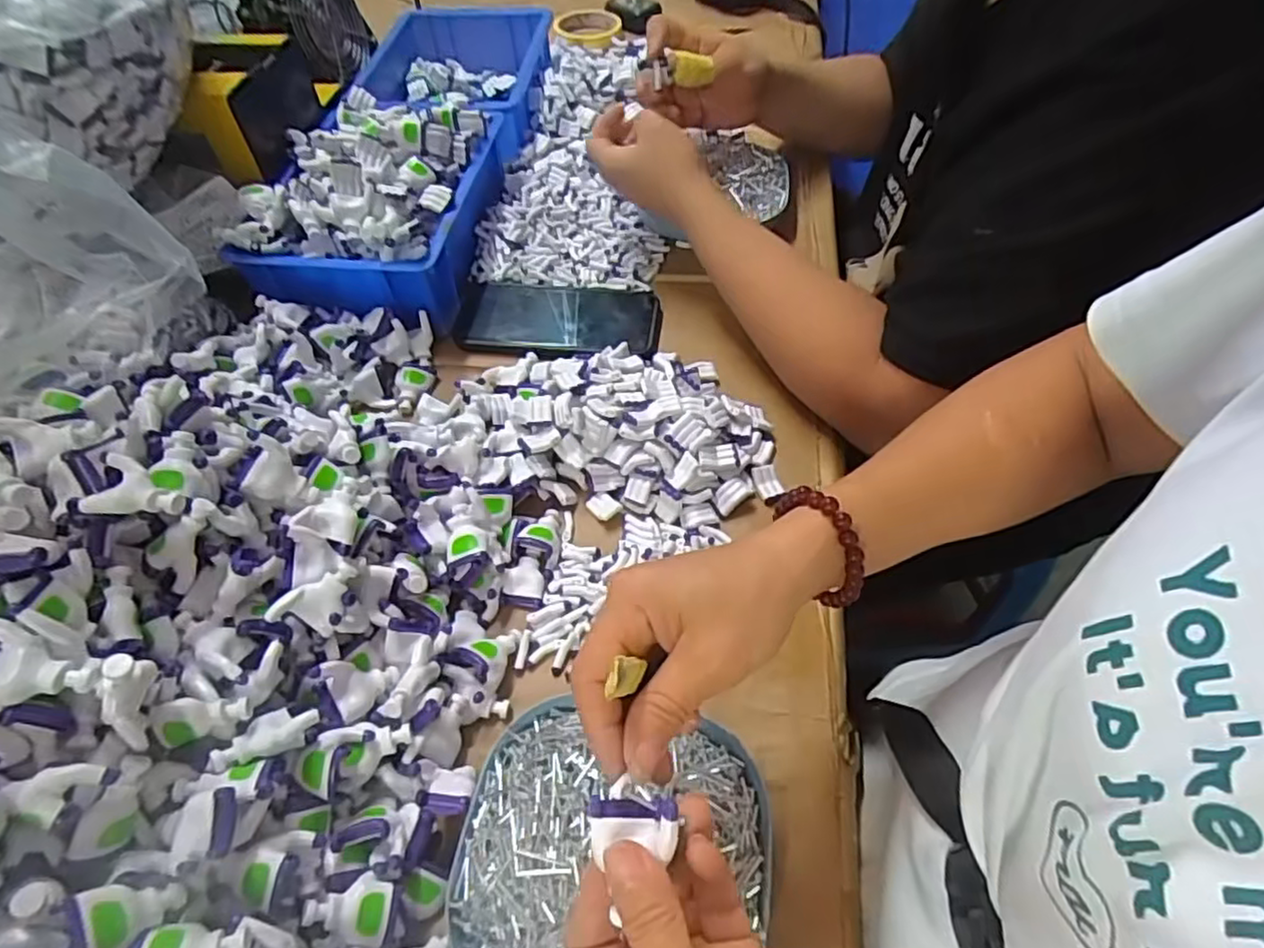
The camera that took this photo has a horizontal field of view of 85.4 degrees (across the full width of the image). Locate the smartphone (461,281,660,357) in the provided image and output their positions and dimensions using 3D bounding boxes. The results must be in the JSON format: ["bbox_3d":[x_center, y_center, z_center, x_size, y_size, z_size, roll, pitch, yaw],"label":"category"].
[{"bbox_3d":[-0.063,-0.130,0.561,0.168,0.012,0.086,5,54,4],"label":"smartphone"}]

